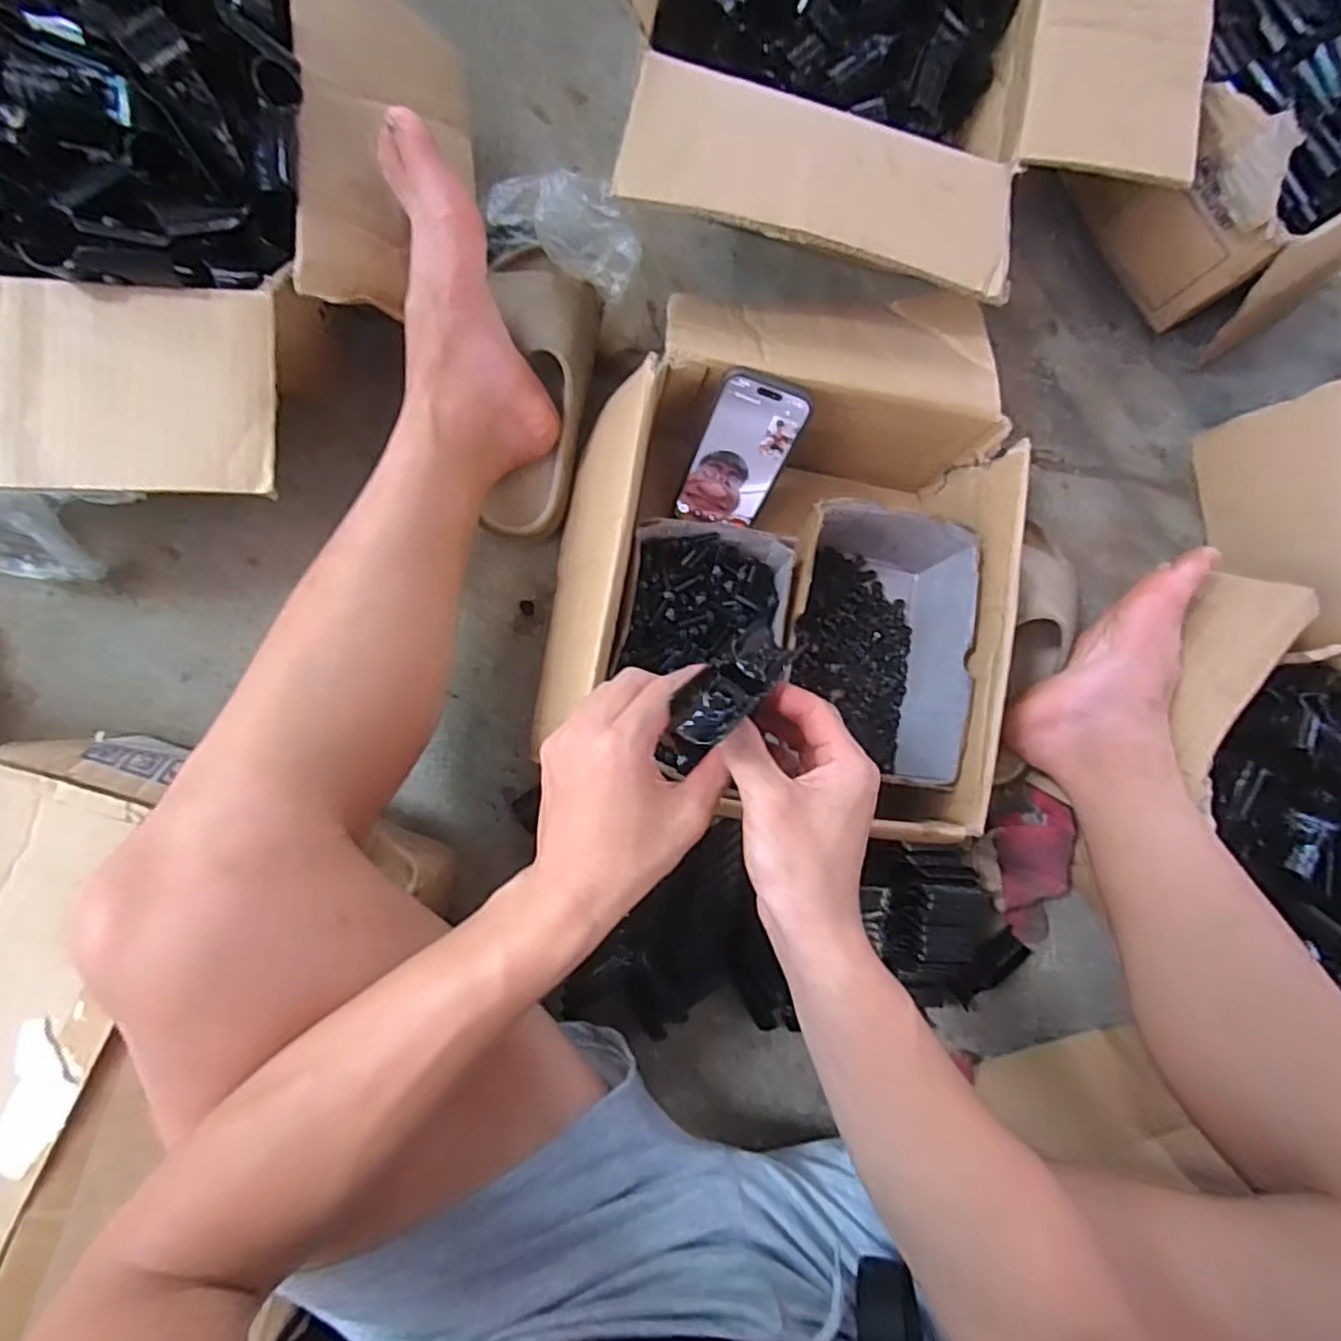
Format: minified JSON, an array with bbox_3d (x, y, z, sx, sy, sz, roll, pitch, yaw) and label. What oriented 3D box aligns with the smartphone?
[{"bbox_3d":[0.056,-0.171,0.535,0.070,0.134,0.009,15,51,-8],"label":"smartphone"}]

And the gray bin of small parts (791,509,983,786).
[{"bbox_3d":[0.160,-0.021,0.558,0.144,0.098,0.210,9,84,-8],"label":"gray bin of small parts"}]

